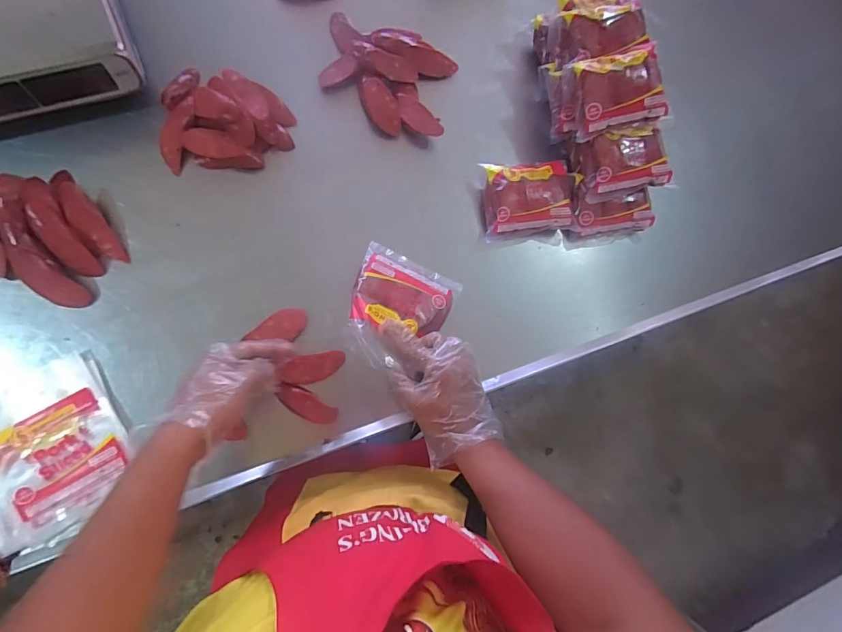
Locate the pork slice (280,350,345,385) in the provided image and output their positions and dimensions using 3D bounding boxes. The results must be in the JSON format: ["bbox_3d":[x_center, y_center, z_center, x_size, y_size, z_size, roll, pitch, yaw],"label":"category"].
[{"bbox_3d":[-0.146,0.070,0.591,0.084,0.015,0.040,-14,107,-13],"label":"pork slice"}]

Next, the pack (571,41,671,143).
[{"bbox_3d":[0.288,-0.328,0.625,0.131,0.045,0.106,-14,86,-11],"label":"pack"}]

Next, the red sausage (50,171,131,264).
[{"bbox_3d":[-0.444,-0.136,0.571,0.032,0.039,0.150,-35,90,-12],"label":"red sausage"}]

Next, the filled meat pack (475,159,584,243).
[{"bbox_3d":[0.169,-0.181,0.665,0.147,0.045,0.120,-2,83,-10],"label":"filled meat pack"}]

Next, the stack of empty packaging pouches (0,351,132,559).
[{"bbox_3d":[-0.455,0.169,0.528,0.174,0.020,0.187,-30,89,-12],"label":"stack of empty packaging pouches"}]

